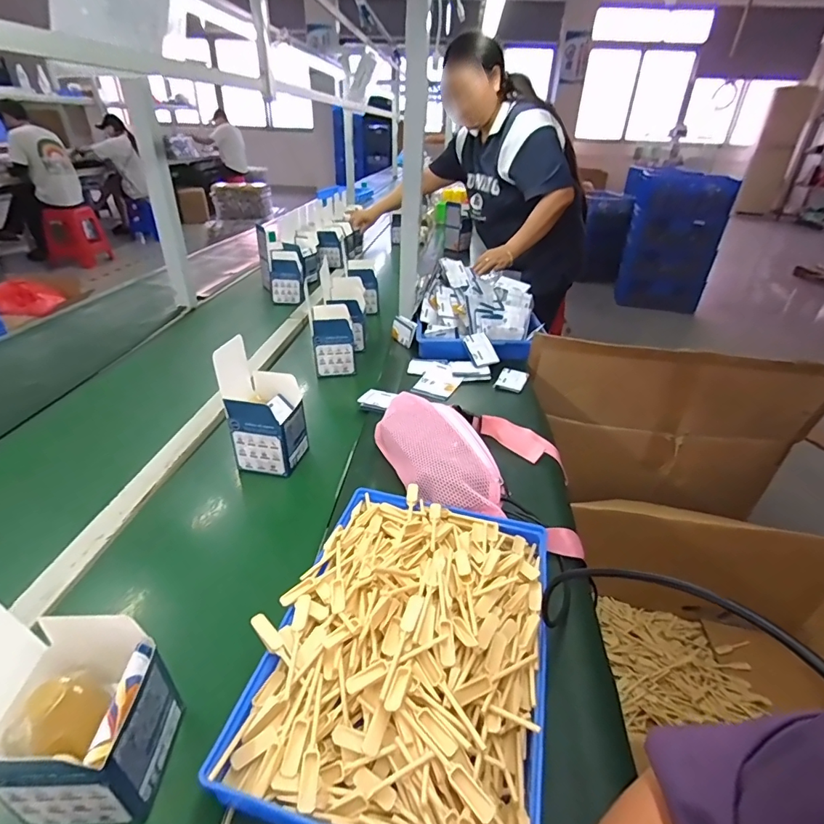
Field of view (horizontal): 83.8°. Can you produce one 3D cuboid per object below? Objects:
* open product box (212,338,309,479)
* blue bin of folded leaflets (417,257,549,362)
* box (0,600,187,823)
[{"bbox_3d":[-0.211,-0.011,0.658,0.096,0.160,0.094,6,32,6],"label":"open product box"},{"bbox_3d":[0.155,-0.241,1.059,0.259,0.136,0.318,4,32,3],"label":"blue bin of folded leaflets"},{"bbox_3d":[-0.244,0.199,0.315,0.106,0.168,0.091,1,32,-2],"label":"box"}]

